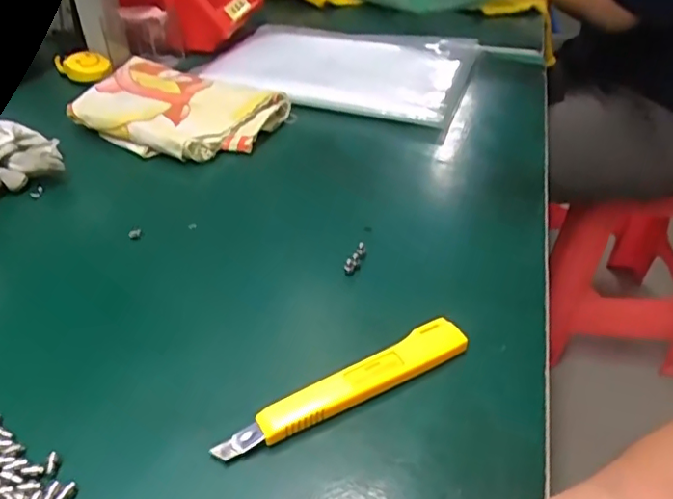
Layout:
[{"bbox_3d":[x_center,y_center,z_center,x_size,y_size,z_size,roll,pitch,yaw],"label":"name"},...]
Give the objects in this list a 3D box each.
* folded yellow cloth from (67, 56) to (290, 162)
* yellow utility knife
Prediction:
[{"bbox_3d":[-0.137,-0.121,0.495,0.163,0.031,0.112,18,42,21],"label":"folded yellow cloth"},{"bbox_3d":[0.006,0.066,0.278,0.132,0.011,0.021,-19,43,-23],"label":"yellow utility knife"}]

